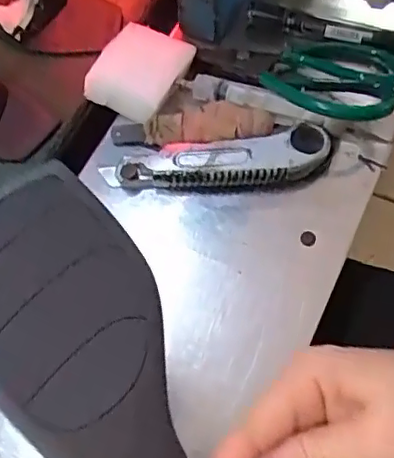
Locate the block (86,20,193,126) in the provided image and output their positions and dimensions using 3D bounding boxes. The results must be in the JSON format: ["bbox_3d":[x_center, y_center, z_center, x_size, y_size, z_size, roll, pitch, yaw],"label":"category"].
[{"bbox_3d":[-0.044,-0.124,0.473,0.061,0.028,0.070,28,68,16],"label":"block"}]

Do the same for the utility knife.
[{"bbox_3d":[0.014,-0.046,0.440,0.161,0.029,0.037,-7,63,0],"label":"utility knife"}]

